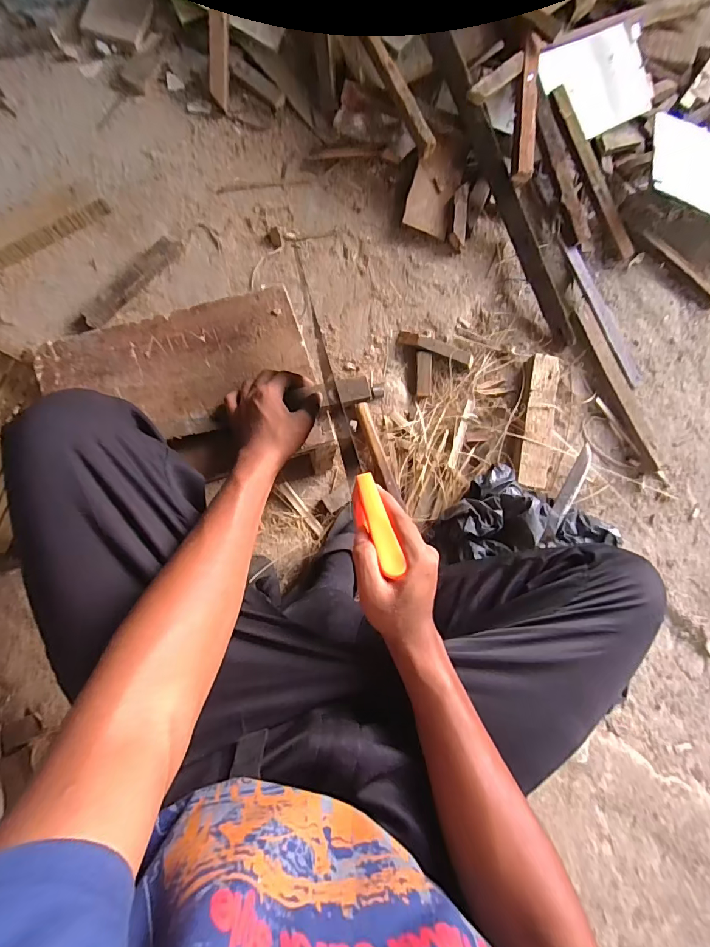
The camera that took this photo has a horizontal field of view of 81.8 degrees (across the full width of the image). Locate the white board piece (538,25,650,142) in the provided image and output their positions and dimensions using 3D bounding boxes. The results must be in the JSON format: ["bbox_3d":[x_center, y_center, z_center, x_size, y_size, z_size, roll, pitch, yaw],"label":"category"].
[{"bbox_3d":[0.487,-0.781,0.818,0.240,0.008,0.173,-29,99,-8],"label":"white board piece"}]

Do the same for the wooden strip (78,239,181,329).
[{"bbox_3d":[-0.405,-0.351,0.746,0.040,0.020,0.216,39,82,1],"label":"wooden strip"}]

